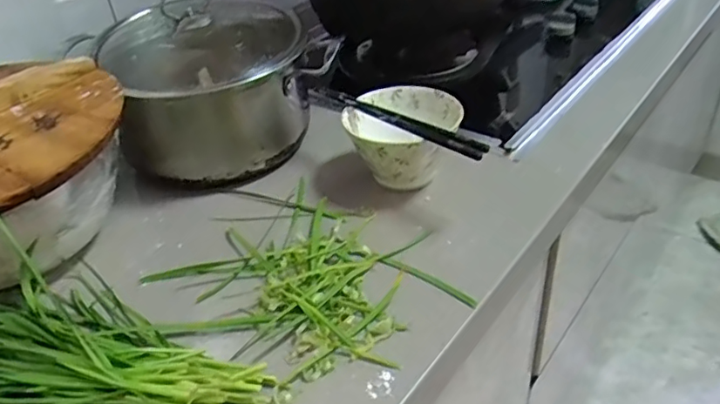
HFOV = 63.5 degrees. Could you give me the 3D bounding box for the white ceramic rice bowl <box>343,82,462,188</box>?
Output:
[{"bbox_3d":[0.044,-0.066,0.633,0.118,0.073,0.120,-3,36,3],"label":"white ceramic rice bowl"}]

